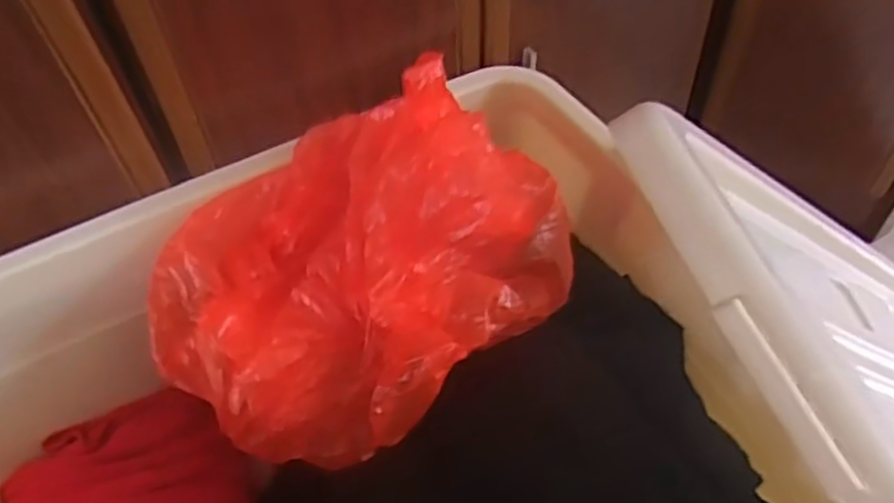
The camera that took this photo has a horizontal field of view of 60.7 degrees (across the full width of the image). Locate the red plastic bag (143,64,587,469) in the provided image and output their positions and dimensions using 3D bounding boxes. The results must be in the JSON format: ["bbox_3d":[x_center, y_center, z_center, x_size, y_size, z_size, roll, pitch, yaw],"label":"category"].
[{"bbox_3d":[-0.076,0.002,0.561,0.277,0.129,0.261,-34,59,-19],"label":"red plastic bag"}]

